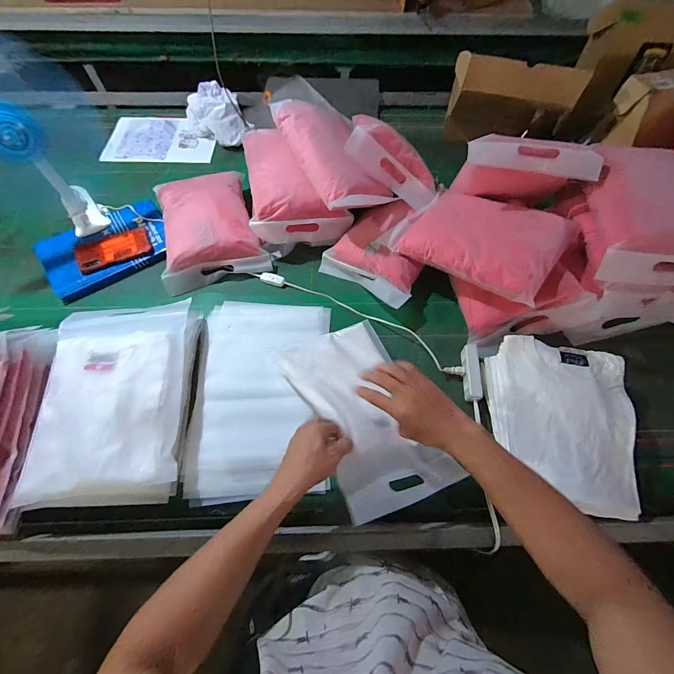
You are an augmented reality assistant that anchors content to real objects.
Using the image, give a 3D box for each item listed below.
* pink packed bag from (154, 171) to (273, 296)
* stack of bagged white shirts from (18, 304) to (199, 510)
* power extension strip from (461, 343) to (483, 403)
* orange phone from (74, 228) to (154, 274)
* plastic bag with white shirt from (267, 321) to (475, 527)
[{"bbox_3d":[-0.298,-0.263,0.753,0.242,0.066,0.294,-11,65,-6],"label":"pink packed bag"},{"bbox_3d":[-0.398,0.106,0.591,0.235,0.074,0.354,-3,64,-2],"label":"stack of bagged white shirts"},{"bbox_3d":[0.266,0.070,0.631,0.026,0.032,0.109,1,64,0],"label":"power extension strip"},{"bbox_3d":[-0.515,-0.203,0.742,0.155,0.010,0.083,-20,66,-10],"label":"orange phone"},{"bbox_3d":[0.048,0.125,0.587,0.221,0.046,0.351,-8,54,-35],"label":"plastic bag with white shirt"}]

